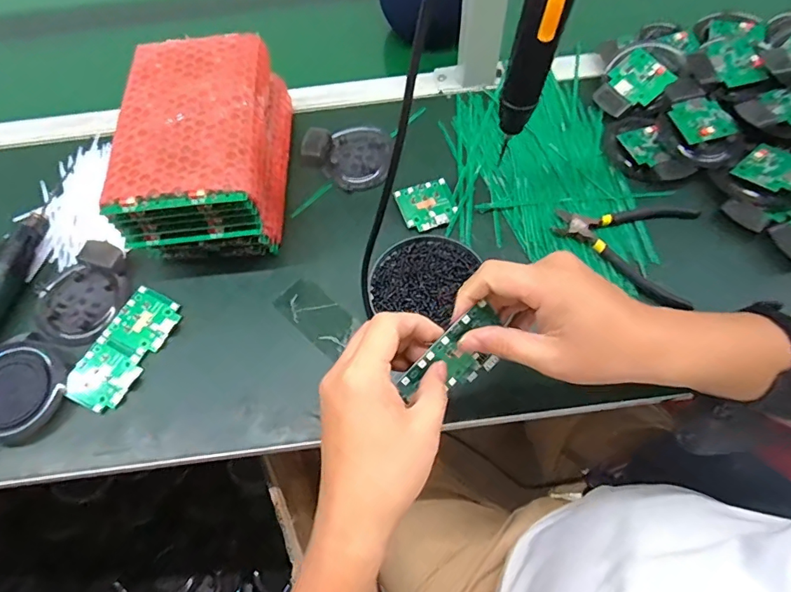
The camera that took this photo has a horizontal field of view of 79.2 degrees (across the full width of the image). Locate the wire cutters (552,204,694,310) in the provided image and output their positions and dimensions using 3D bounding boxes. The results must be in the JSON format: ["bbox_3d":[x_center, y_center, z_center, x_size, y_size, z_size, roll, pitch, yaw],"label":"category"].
[{"bbox_3d":[0.226,-0.051,0.473,0.130,0.014,0.109,12,65,8],"label":"wire cutters"}]

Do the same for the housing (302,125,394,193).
[{"bbox_3d":[-0.056,-0.157,0.542,0.097,0.024,0.083,4,64,4],"label":"housing"}]

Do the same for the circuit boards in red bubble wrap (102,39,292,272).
[{"bbox_3d":[-0.183,-0.146,0.484,0.136,0.110,0.210,-5,64,0],"label":"circuit boards in red bubble wrap"}]

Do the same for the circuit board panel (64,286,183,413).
[{"bbox_3d":[-0.254,0.048,0.450,0.054,0.004,0.116,26,69,6],"label":"circuit board panel"}]

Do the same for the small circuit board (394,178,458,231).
[{"bbox_3d":[0.035,-0.096,0.506,0.059,0.011,0.052,-21,65,-8],"label":"small circuit board"}]

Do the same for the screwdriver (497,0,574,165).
[{"bbox_3d":[0.103,-0.192,0.334,0.034,0.214,0.033,14,65,9],"label":"screwdriver"}]

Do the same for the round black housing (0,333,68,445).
[{"bbox_3d":[-0.341,0.080,0.429,0.080,0.020,0.090,20,66,12],"label":"round black housing"}]

